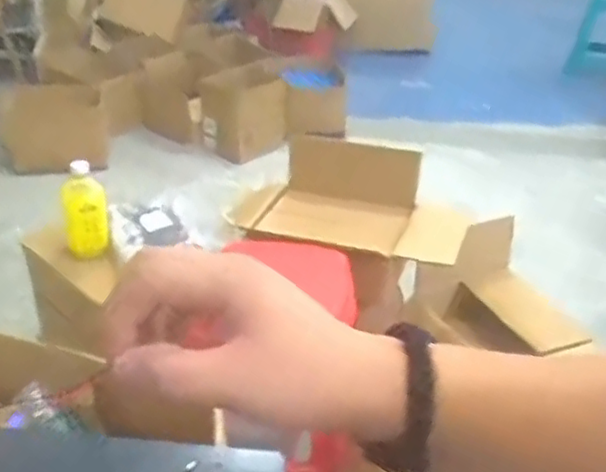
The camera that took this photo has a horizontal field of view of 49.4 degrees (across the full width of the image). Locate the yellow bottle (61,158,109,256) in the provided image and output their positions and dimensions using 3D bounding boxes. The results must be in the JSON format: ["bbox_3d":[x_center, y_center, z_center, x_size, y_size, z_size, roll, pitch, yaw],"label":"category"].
[{"bbox_3d":[-0.438,-0.053,1.320,0.084,0.178,0.069,-11,35,-22],"label":"yellow bottle"}]

